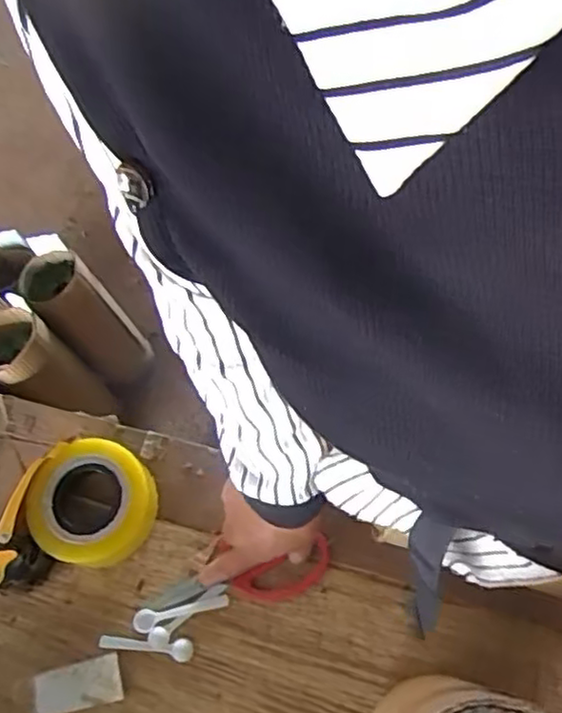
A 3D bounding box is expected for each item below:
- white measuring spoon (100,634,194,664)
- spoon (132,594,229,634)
[{"bbox_3d":[-0.130,0.274,0.649,0.090,0.014,0.020,7,62,8],"label":"white measuring spoon"},{"bbox_3d":[-0.098,0.247,0.663,0.092,0.009,0.020,-16,61,-5],"label":"spoon"}]

